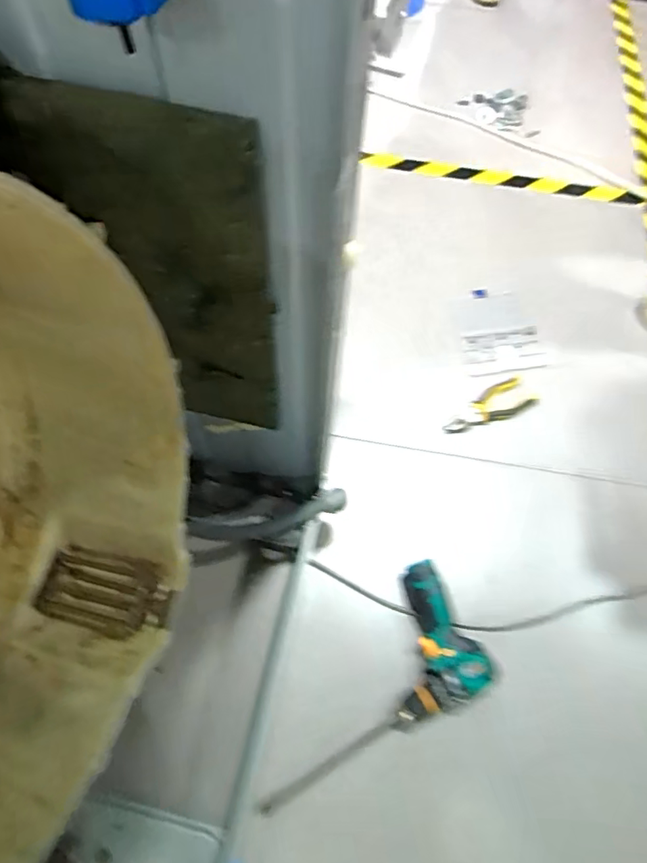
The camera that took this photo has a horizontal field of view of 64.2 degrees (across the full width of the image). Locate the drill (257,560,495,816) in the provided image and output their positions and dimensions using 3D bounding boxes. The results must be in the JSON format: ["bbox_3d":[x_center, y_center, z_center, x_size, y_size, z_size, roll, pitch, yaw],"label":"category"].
[{"bbox_3d":[0.048,0.371,0.777,0.375,0.079,0.215,-23,67,-14],"label":"drill"}]

